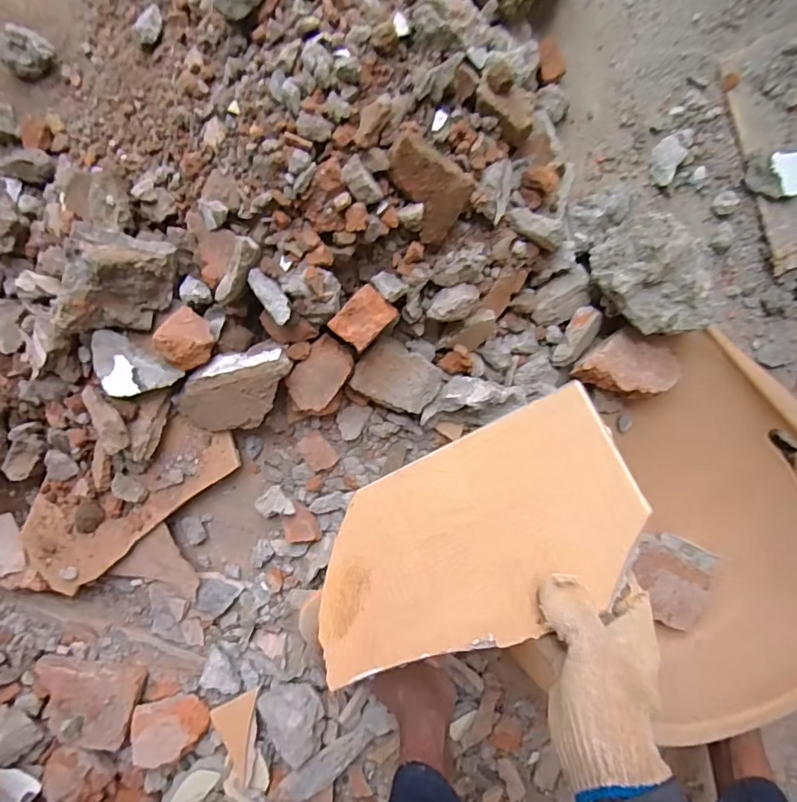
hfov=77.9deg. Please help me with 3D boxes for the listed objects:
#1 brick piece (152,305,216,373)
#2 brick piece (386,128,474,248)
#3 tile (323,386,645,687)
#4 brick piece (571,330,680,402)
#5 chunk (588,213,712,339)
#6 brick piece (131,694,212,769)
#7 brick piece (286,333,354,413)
[{"bbox_3d":[-0.222,-0.064,0.507,0.050,0.050,0.060,-22,101,4],"label":"brick piece"},{"bbox_3d":[0.022,-0.194,0.456,0.083,0.018,0.067,28,121,-20],"label":"brick piece"},{"bbox_3d":[0.053,0.122,0.439,0.305,0.007,0.171,-29,56,17],"label":"tile"},{"bbox_3d":[0.272,-0.045,0.588,0.123,0.063,0.074,10,101,-3],"label":"brick piece"},{"bbox_3d":[0.277,-0.129,0.524,0.099,0.066,0.136,-36,100,7],"label":"chunk"},{"bbox_3d":[-0.291,0.417,0.622,0.083,0.045,0.065,2,102,-1],"label":"brick piece"},{"bbox_3d":[-0.089,-0.029,0.553,0.051,0.016,0.086,36,99,-7],"label":"brick piece"}]

